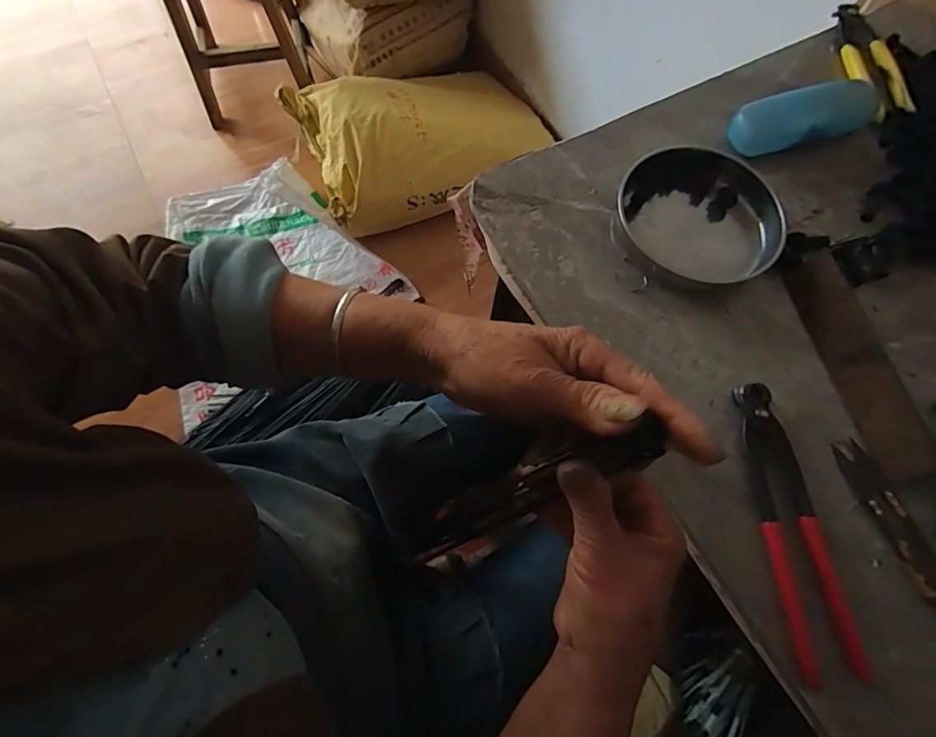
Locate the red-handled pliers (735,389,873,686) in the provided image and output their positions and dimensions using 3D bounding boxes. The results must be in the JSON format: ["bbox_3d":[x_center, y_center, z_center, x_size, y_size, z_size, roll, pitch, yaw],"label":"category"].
[{"bbox_3d":[0.227,0.107,0.329,0.043,0.015,0.194,-2,70,-3],"label":"red-handled pliers"}]

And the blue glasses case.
[{"bbox_3d":[0.330,-0.244,0.450,0.149,0.030,0.044,-17,71,-8],"label":"blue glasses case"}]

